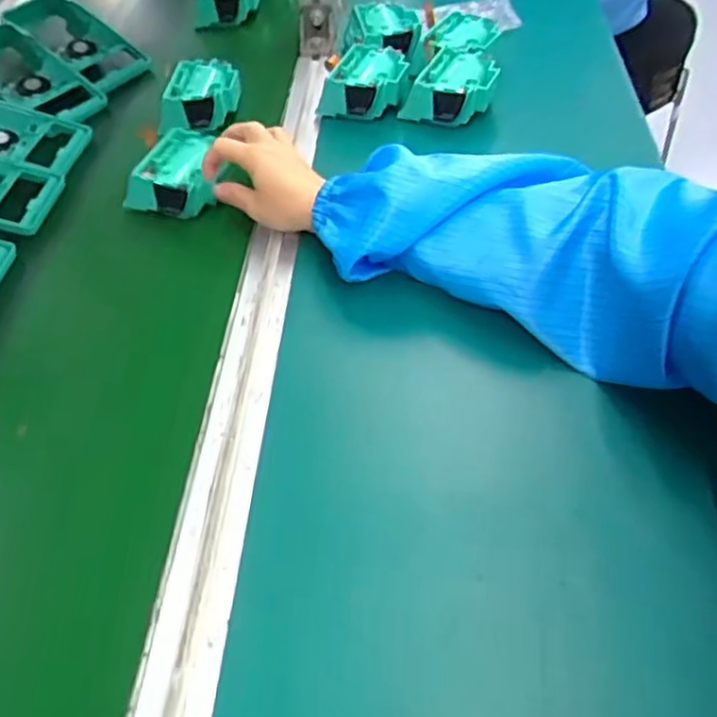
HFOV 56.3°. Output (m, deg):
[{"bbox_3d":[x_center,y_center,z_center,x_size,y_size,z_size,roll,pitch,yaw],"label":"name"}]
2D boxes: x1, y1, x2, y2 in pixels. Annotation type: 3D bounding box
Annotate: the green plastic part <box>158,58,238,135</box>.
[{"bbox_3d":[-0.153,-0.256,0.661,0.072,0.047,0.080,4,49,10],"label":"green plastic part"}]

